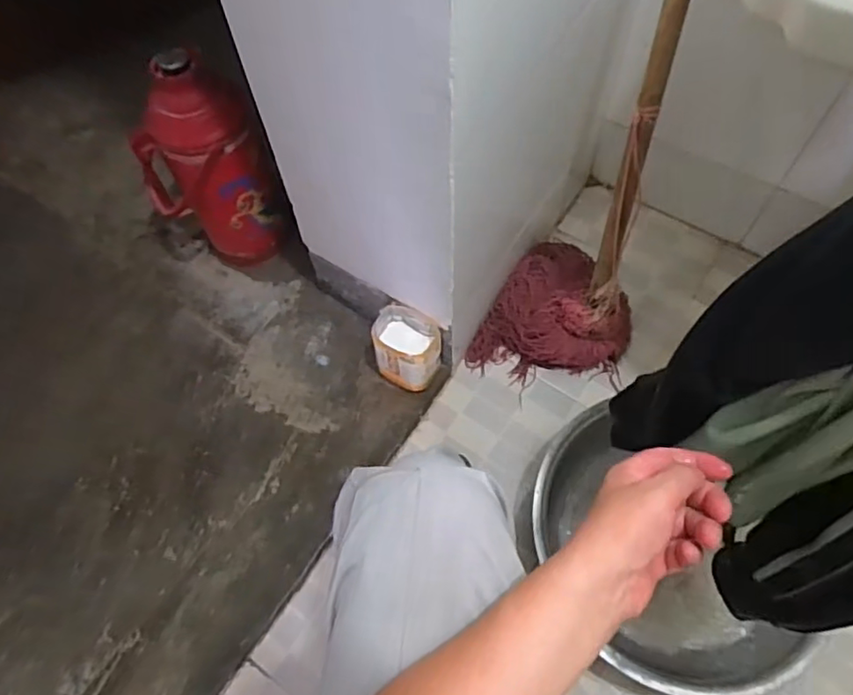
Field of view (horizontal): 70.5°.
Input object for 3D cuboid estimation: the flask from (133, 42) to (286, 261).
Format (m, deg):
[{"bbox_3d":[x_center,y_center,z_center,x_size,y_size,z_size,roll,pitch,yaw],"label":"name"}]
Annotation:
[{"bbox_3d":[-0.363,-0.282,0.987,0.181,0.360,0.130,-30,65,-13],"label":"flask"}]

